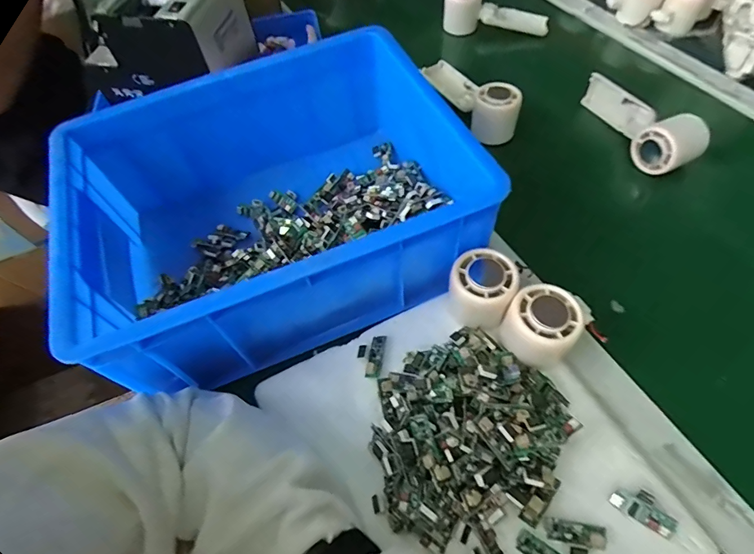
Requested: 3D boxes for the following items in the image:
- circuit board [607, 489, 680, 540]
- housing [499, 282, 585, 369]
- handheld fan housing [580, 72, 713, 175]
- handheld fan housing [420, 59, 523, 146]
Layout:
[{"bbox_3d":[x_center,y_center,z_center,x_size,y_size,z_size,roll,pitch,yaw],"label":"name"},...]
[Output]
[{"bbox_3d":[0.189,0.163,0.302,0.043,0.005,0.020,29,63,21],"label":"circuit board"},{"bbox_3d":[0.136,0.040,0.354,0.053,0.045,0.055,-2,56,3],"label":"housing"},{"bbox_3d":[0.316,-0.194,0.523,0.056,0.048,0.163,-23,58,-10],"label":"handheld fan housing"},{"bbox_3d":[0.121,-0.245,0.568,0.055,0.049,0.160,-26,58,-12],"label":"handheld fan housing"}]

